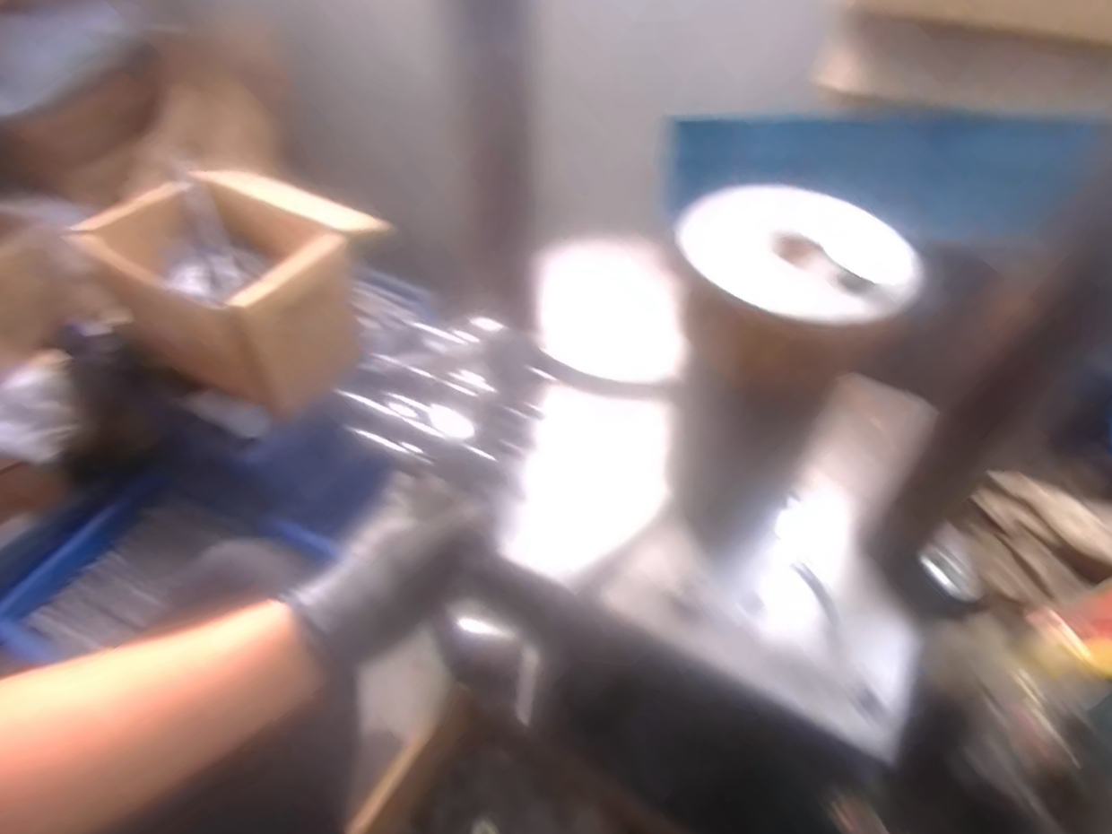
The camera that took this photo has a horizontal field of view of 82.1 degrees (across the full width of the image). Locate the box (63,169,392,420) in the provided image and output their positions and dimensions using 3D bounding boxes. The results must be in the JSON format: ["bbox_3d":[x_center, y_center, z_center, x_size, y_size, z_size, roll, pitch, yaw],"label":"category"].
[{"bbox_3d":[-0.417,-0.175,0.878,0.306,0.193,0.247,22,53,15],"label":"box"}]

